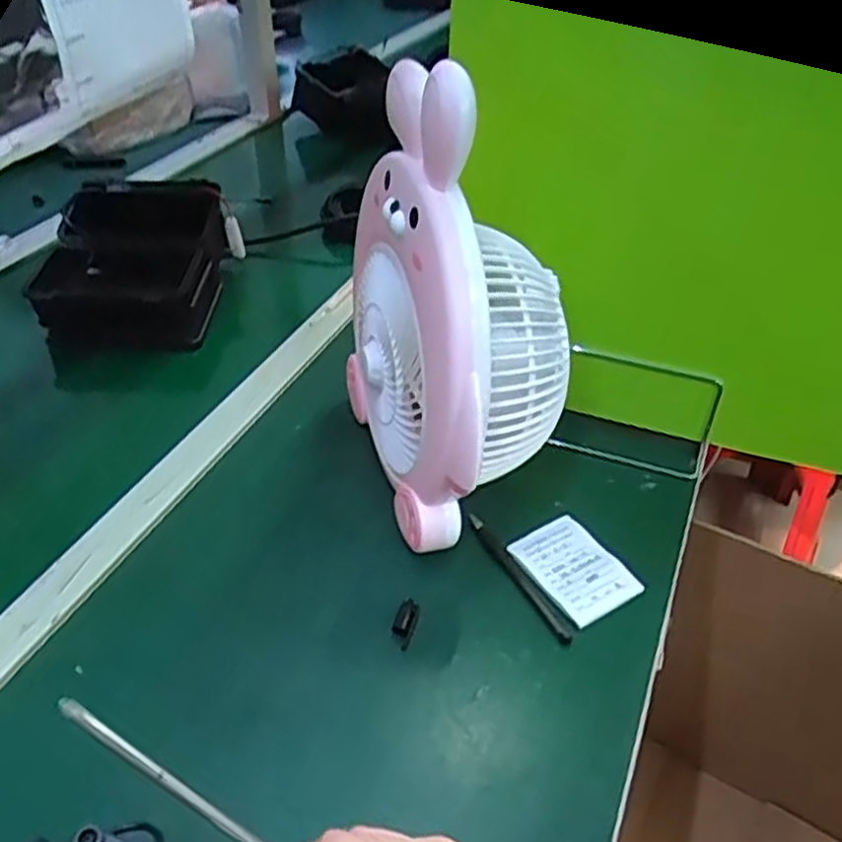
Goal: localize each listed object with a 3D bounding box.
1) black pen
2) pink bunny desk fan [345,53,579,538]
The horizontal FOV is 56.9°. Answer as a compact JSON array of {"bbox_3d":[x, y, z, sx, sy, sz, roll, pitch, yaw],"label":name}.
[{"bbox_3d":[0.078,0.121,0.616,0.012,0.012,0.129,-20,45,-24],"label":"black pen"},{"bbox_3d":[0.031,-0.083,0.600,0.143,0.329,0.239,-12,41,-14],"label":"pink bunny desk fan"}]

